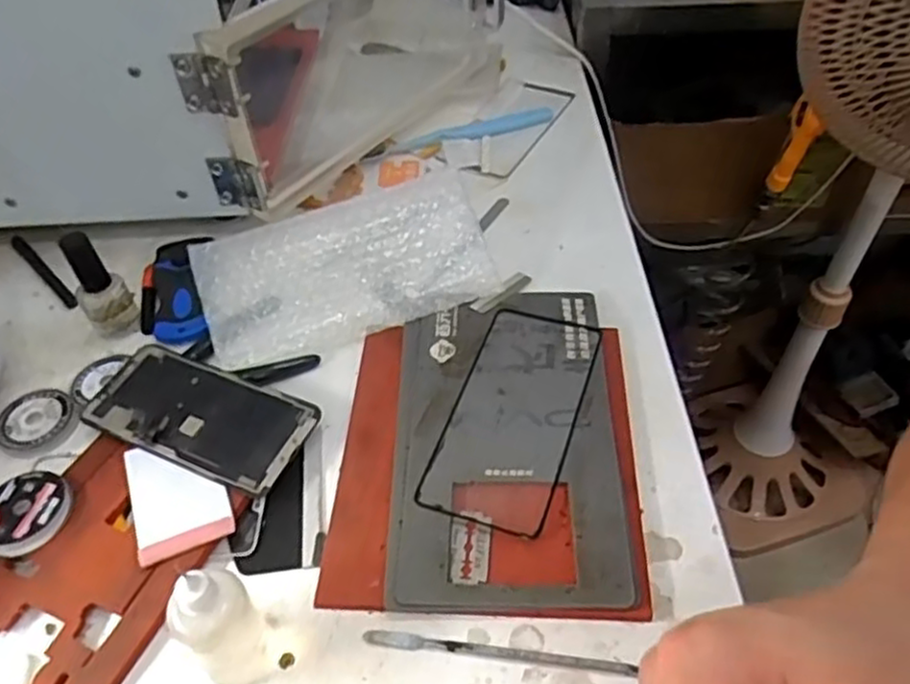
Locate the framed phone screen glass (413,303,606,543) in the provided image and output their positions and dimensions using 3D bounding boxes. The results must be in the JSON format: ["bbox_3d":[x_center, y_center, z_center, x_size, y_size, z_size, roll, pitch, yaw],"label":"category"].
[{"bbox_3d":[0.038,0.040,0.446,0.071,0.006,0.156,14,52,15],"label":"framed phone screen glass"}]

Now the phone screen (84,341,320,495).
[{"bbox_3d":[-0.157,0.043,0.451,0.138,0.007,0.068,19,52,17],"label":"phone screen"}]

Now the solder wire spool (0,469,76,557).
[{"bbox_3d":[-0.241,0.094,0.409,0.048,0.011,0.048,-1,52,1],"label":"solder wire spool"}]

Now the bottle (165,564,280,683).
[{"bbox_3d":[-0.106,0.130,0.332,0.032,0.078,0.031,-1,52,1],"label":"bottle"}]

